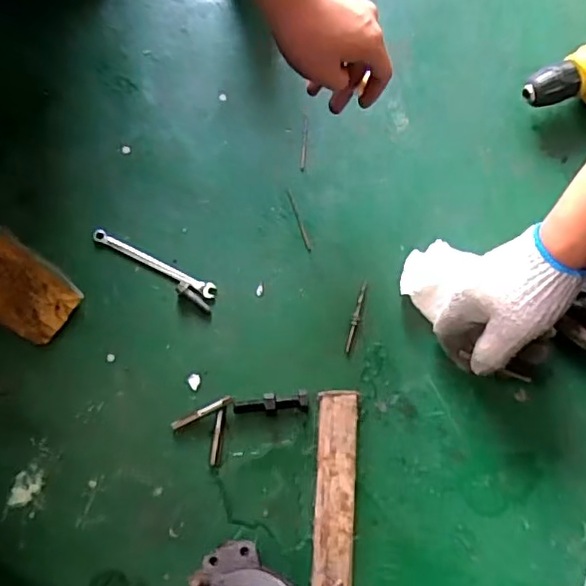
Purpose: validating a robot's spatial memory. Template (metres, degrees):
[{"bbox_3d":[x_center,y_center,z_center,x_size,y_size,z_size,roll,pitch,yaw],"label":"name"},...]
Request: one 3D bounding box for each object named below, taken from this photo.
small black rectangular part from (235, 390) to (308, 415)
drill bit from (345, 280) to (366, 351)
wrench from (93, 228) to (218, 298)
[{"bbox_3d":[-0.019,0.099,0.547,0.066,0.019,0.019,-5,75,-3],"label":"small black rectangular part"},{"bbox_3d":[0.060,0.023,0.575,0.007,0.010,0.067,19,75,3],"label":"drill bit"},{"bbox_3d":[-0.132,-0.029,0.582,0.128,0.008,0.013,26,75,5],"label":"wrench"}]

